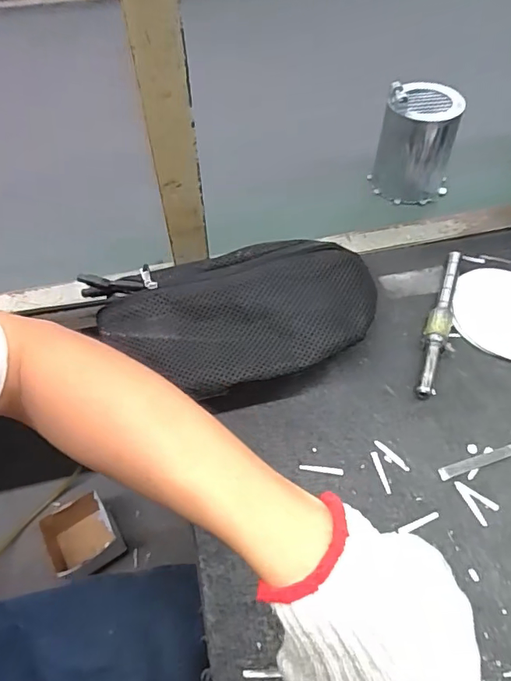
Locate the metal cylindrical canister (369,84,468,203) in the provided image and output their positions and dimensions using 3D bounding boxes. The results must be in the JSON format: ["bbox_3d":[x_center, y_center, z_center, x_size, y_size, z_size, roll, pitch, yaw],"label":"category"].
[{"bbox_3d":[0.200,-0.242,0.586,0.092,0.116,0.084,0,55,1],"label":"metal cylindrical canister"}]

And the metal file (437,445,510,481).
[{"bbox_3d":[0.223,0.095,0.414,0.139,0.004,0.011,-16,56,-10],"label":"metal file"}]

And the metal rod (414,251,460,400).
[{"bbox_3d":[0.188,-0.023,0.488,0.023,0.022,0.189,17,57,13],"label":"metal rod"}]

